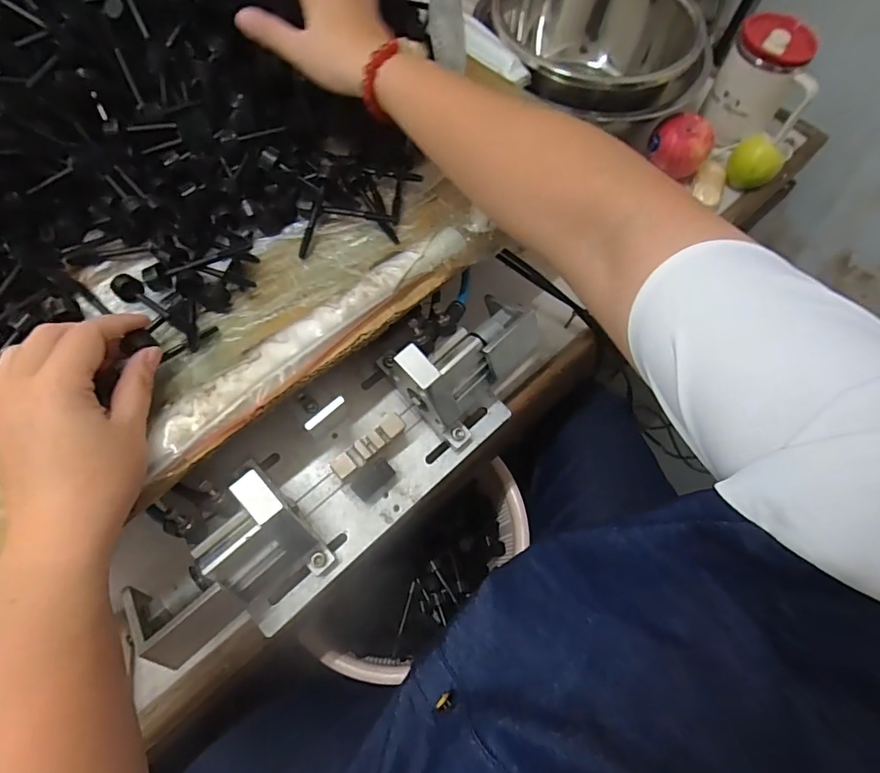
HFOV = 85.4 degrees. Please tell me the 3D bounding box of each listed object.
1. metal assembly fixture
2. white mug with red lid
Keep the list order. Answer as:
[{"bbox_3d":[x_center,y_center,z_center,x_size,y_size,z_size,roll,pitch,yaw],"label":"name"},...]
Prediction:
[{"bbox_3d":[-0.071,0.054,0.398,0.382,0.094,0.121,-40,74,-18],"label":"metal assembly fixture"},{"bbox_3d":[0.386,-0.364,0.574,0.080,0.101,0.093,0,66,-3],"label":"white mug with red lid"}]

